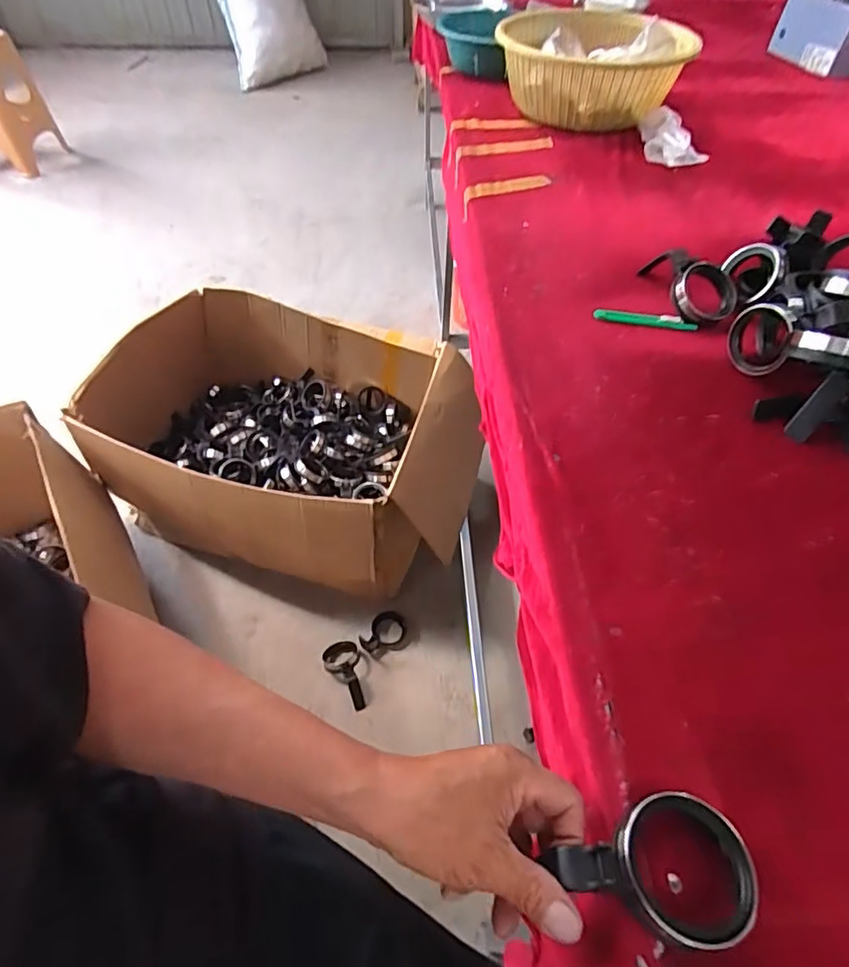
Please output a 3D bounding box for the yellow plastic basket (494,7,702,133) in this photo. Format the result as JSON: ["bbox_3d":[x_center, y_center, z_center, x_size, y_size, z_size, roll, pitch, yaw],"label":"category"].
[{"bbox_3d":[0.315,-0.792,1.062,0.343,0.149,0.299,11,52,7],"label":"yellow plastic basket"}]

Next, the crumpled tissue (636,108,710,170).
[{"bbox_3d":[0.436,-0.599,0.971,0.112,0.048,0.122,7,52,4],"label":"crumpled tissue"}]

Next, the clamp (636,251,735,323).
[{"bbox_3d":[0.318,-0.241,0.676,0.117,0.049,0.092,20,54,16],"label":"clamp"}]

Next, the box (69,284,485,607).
[{"bbox_3d":[-0.280,-0.102,1.228,0.778,0.310,0.546,15,53,10],"label":"box"}]

